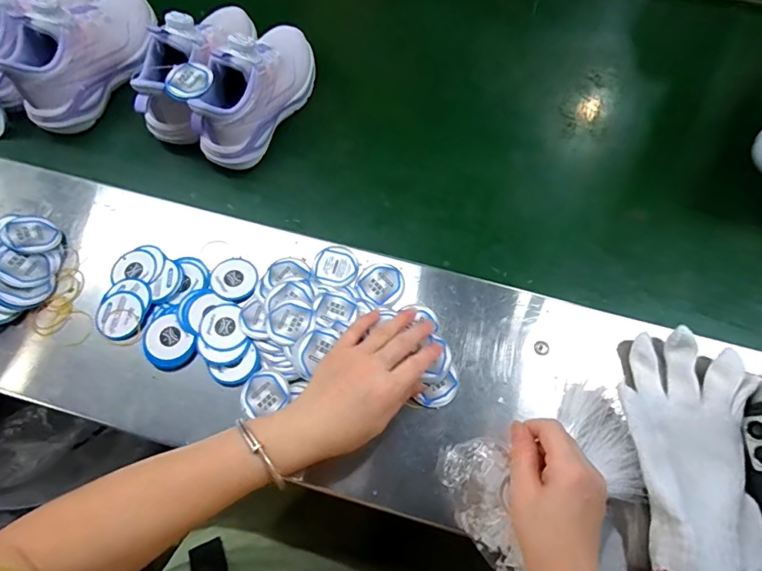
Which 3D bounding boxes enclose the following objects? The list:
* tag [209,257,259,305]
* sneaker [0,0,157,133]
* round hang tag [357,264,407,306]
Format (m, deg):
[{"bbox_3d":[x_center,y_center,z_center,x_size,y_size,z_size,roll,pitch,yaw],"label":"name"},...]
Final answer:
[{"bbox_3d":[-0.152,-0.007,0.473,0.048,0.007,0.048,0,67,0],"label":"tag"},{"bbox_3d":[-0.363,-0.295,0.549,0.075,0.102,0.210,32,75,8],"label":"sneaker"},{"bbox_3d":[0.001,-0.002,0.467,0.046,0.004,0.046,0,67,0],"label":"round hang tag"}]

